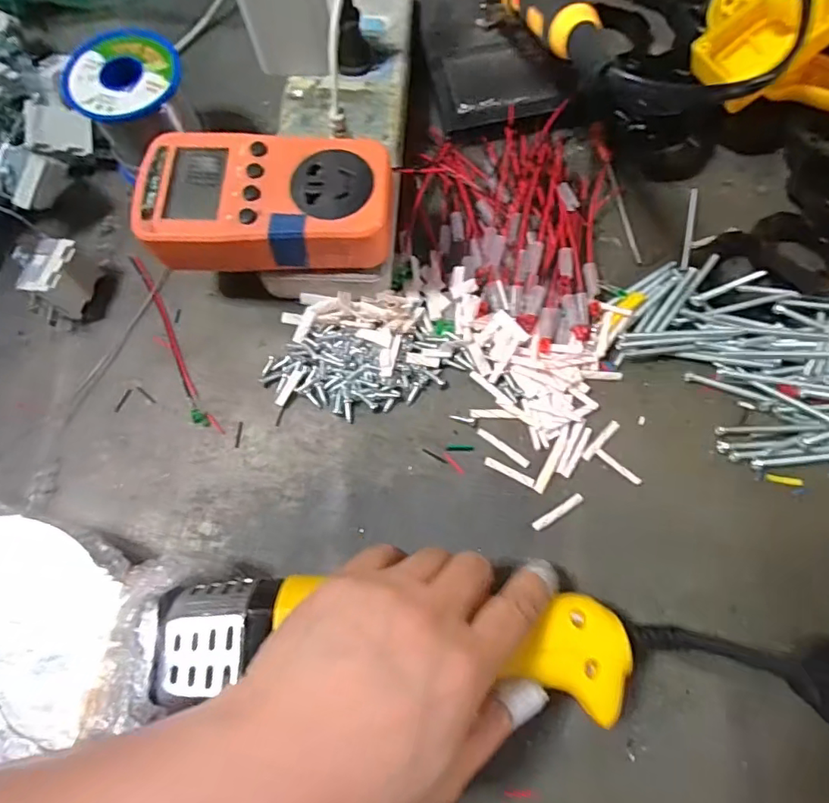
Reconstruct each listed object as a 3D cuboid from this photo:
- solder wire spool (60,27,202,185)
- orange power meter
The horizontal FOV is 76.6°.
[{"bbox_3d":[-0.166,-0.175,0.323,0.064,0.064,0.062,-1,73,2],"label":"solder wire spool"},{"bbox_3d":[-0.075,-0.103,0.274,0.125,0.028,0.068,1,73,2],"label":"orange power meter"}]

